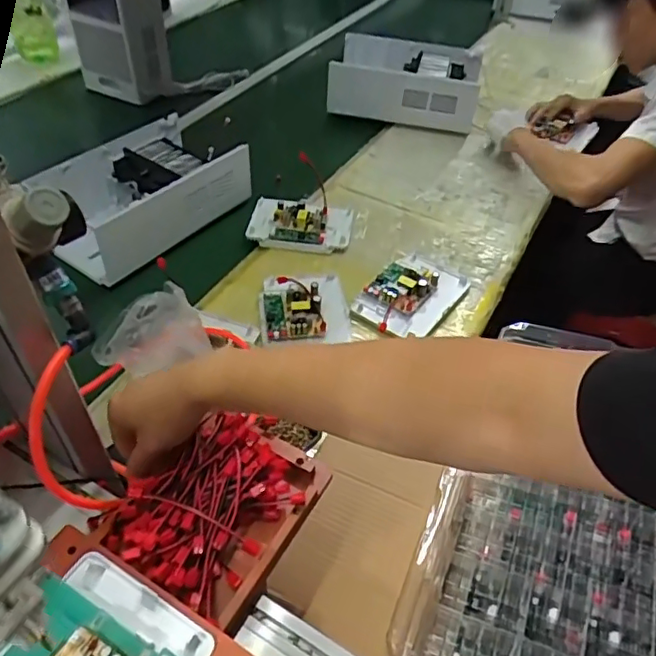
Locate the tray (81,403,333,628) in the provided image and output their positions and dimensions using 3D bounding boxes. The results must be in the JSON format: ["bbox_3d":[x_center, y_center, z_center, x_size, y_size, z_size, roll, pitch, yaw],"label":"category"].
[{"bbox_3d":[-0.102,0.154,0.520,0.149,0.045,0.166,27,51,17],"label":"tray"}]

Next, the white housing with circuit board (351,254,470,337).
[{"bbox_3d":[0.138,-0.060,0.959,0.133,0.044,0.195,29,49,24],"label":"white housing with circuit board"}]

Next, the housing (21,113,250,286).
[{"bbox_3d":[-0.335,-0.245,1.064,0.250,0.127,0.336,24,47,20],"label":"housing"}]

